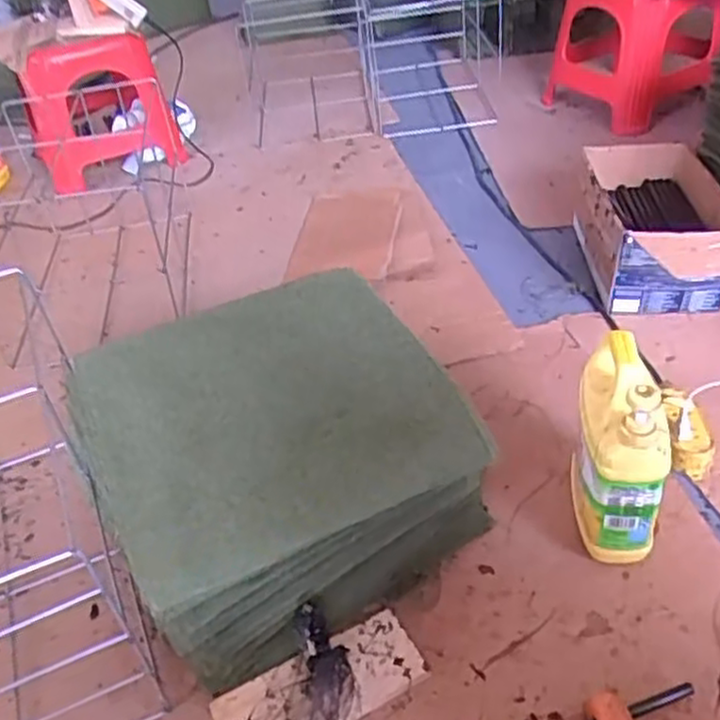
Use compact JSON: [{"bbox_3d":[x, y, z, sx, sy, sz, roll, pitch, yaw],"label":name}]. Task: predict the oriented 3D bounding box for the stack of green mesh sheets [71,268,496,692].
[{"bbox_3d":[-0.075,0.107,0.791,0.361,0.219,0.296,-22,43,-17],"label":"stack of green mesh sheets"}]

